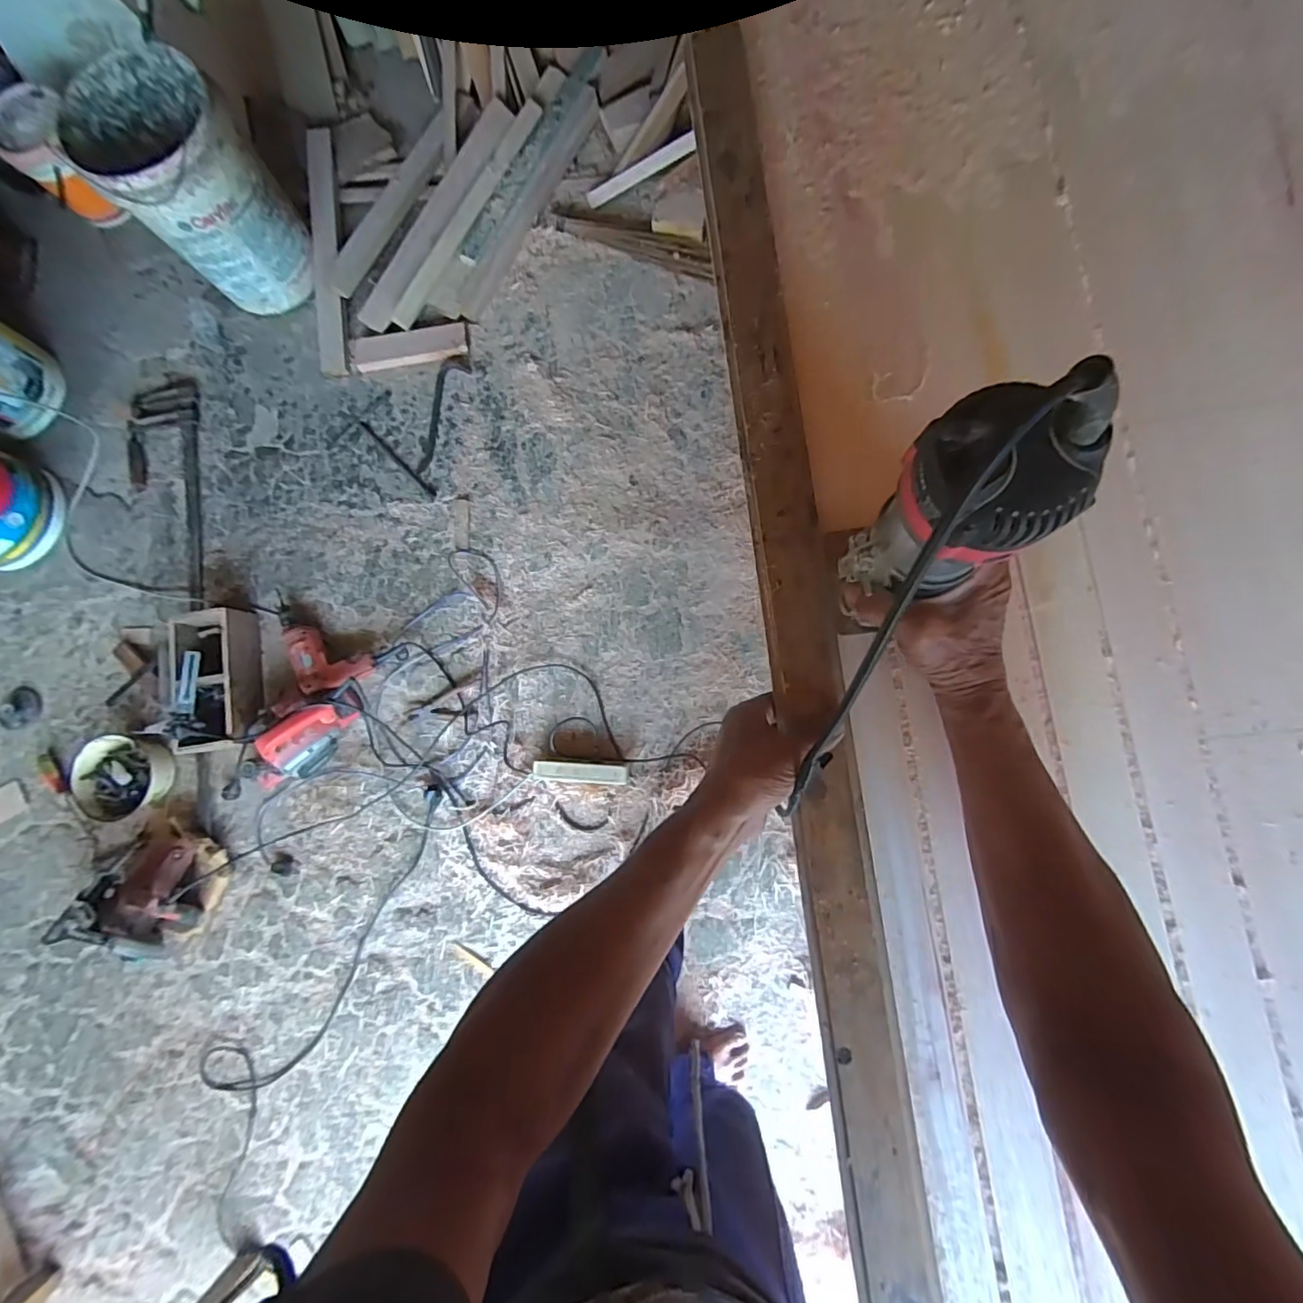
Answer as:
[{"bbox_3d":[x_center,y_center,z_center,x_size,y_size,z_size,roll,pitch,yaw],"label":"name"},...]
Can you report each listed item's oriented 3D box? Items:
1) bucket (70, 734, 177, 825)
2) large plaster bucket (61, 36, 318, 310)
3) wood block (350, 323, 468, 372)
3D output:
[{"bbox_3d":[-1.176,0.272,1.227,0.202,0.077,0.192,9,84,5],"label":"bucket"},{"bbox_3d":[-0.996,-1.025,1.240,0.293,0.346,0.332,-42,82,-2],"label":"large plaster bucket"},{"bbox_3d":[-0.594,-0.742,1.338,0.286,0.022,0.076,-6,83,3],"label":"wood block"}]

